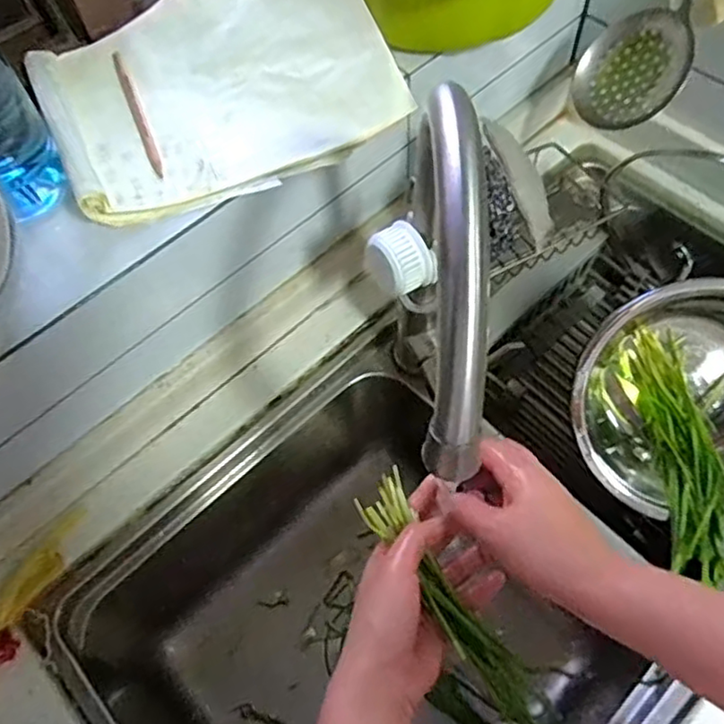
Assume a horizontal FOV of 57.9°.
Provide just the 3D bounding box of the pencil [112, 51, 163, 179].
[{"bbox_3d":[-0.185,-0.206,0.538,0.011,0.015,0.140,-21,62,-8],"label":"pencil"}]

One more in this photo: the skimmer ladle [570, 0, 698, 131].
[{"bbox_3d":[0.254,-0.359,0.514,0.093,0.345,0.104,16,63,12],"label":"skimmer ladle"}]

